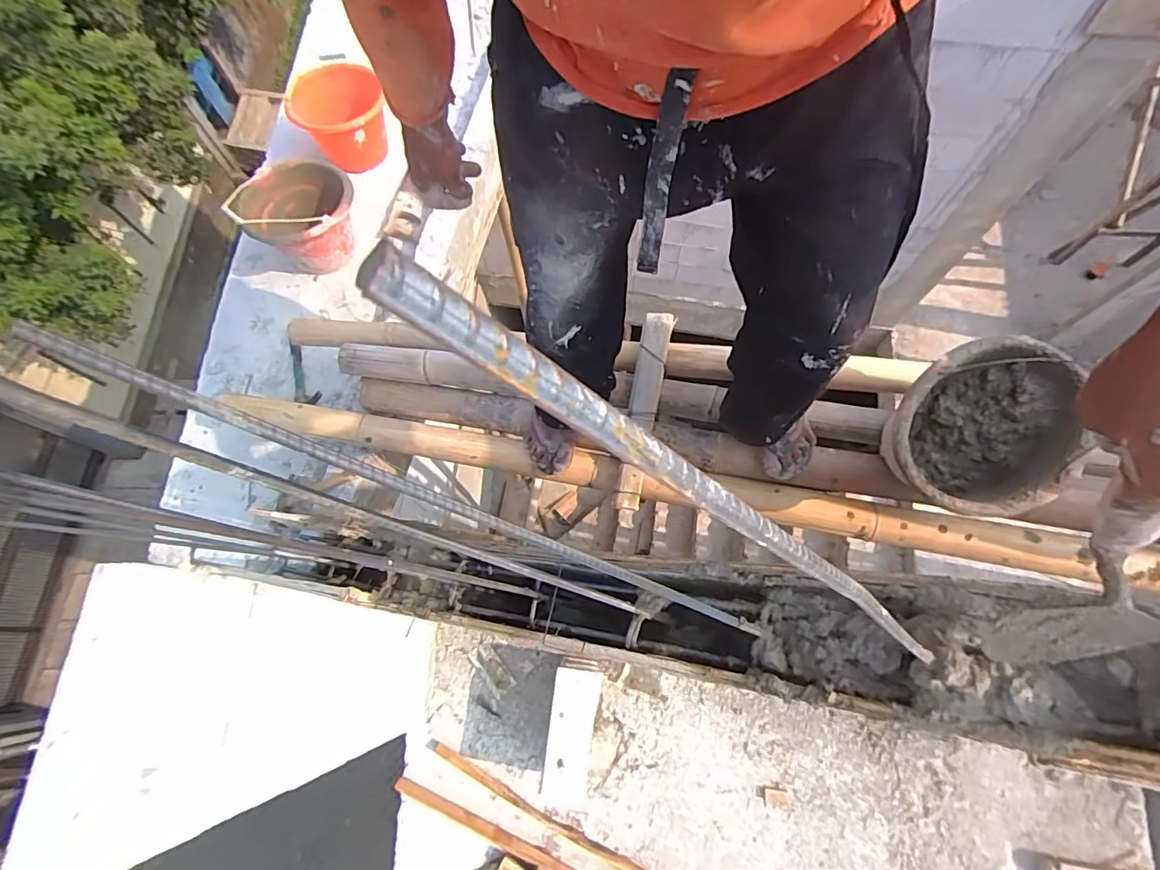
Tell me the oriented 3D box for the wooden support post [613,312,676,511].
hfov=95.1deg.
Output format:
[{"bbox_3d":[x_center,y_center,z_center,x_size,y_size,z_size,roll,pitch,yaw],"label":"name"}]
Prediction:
[{"bbox_3d":[0.125,-0.051,1.060,0.061,0.038,0.400,11,86,6],"label":"wooden support post"}]

